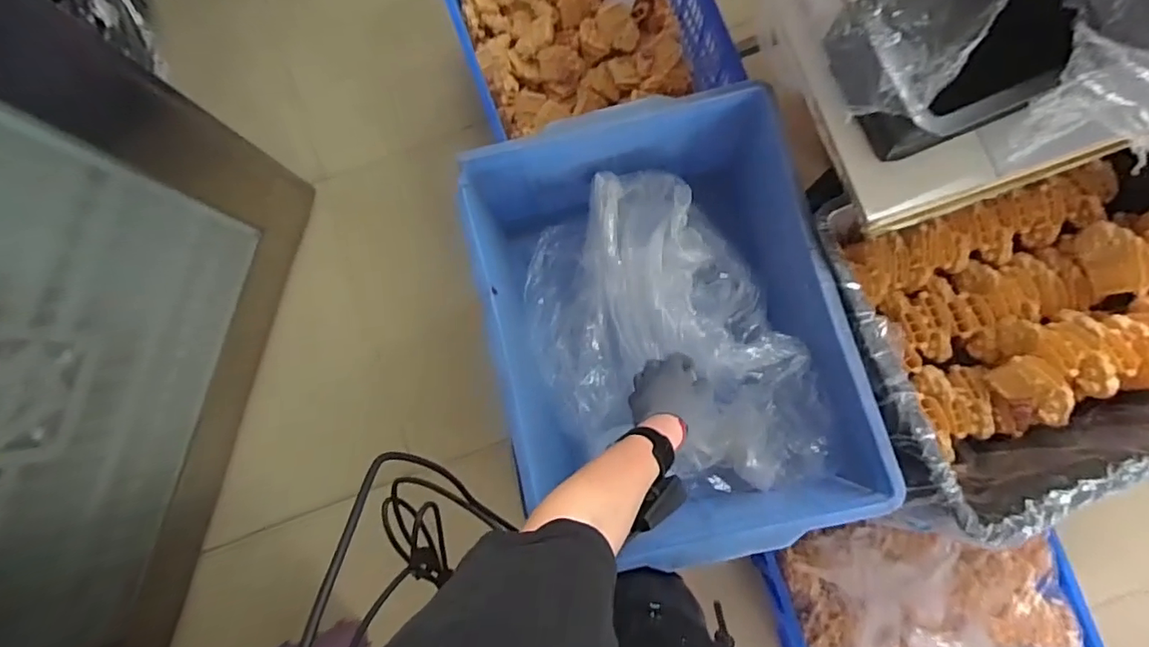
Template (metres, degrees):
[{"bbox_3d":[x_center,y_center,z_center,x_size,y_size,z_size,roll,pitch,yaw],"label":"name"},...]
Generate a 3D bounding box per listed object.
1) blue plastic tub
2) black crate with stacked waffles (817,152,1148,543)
[{"bbox_3d":[0.110,0.012,0.724,0.398,0.208,0.539,-16,82,0],"label":"blue plastic tub"},{"bbox_3d":[0.604,-0.003,0.695,0.538,0.213,0.421,-22,82,-1],"label":"black crate with stacked waffles"}]

